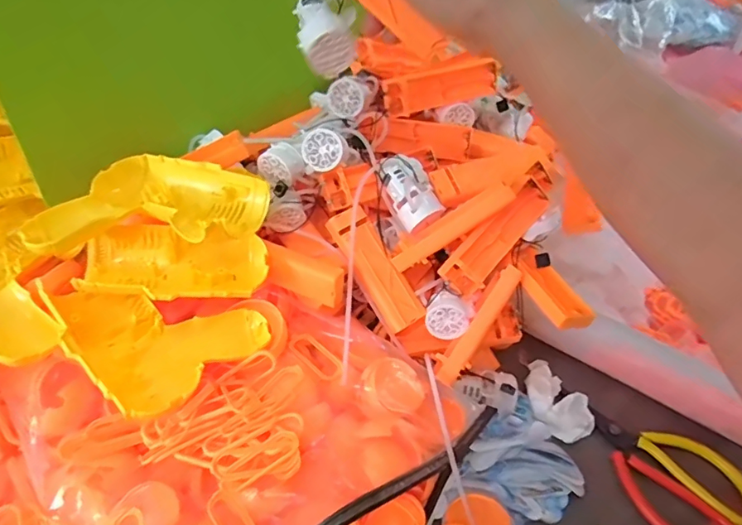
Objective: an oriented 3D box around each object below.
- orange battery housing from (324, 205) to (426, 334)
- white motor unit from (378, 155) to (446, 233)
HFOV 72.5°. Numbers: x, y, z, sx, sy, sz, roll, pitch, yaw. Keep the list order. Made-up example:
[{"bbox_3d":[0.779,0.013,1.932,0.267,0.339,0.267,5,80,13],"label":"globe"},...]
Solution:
[{"bbox_3d":[0.004,0.005,0.424,0.029,0.021,0.108,-30,86,-32],"label":"orange battery housing"},{"bbox_3d":[0.033,-0.060,0.433,0.038,0.033,0.064,13,49,-50],"label":"white motor unit"}]

